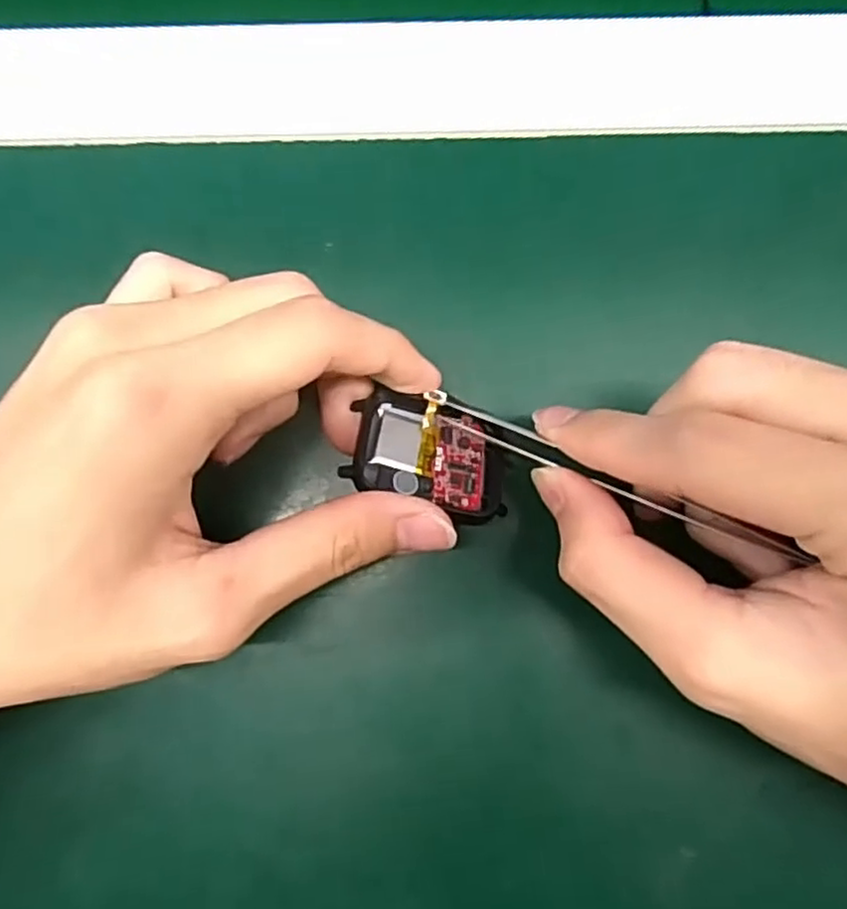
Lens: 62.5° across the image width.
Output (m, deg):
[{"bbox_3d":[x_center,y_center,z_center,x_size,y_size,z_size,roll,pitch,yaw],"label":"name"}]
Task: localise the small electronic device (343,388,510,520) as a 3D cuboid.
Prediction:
[{"bbox_3d":[0.002,0.002,0.204,0.045,0.011,0.032,22,57,-7],"label":"small electronic device"}]

